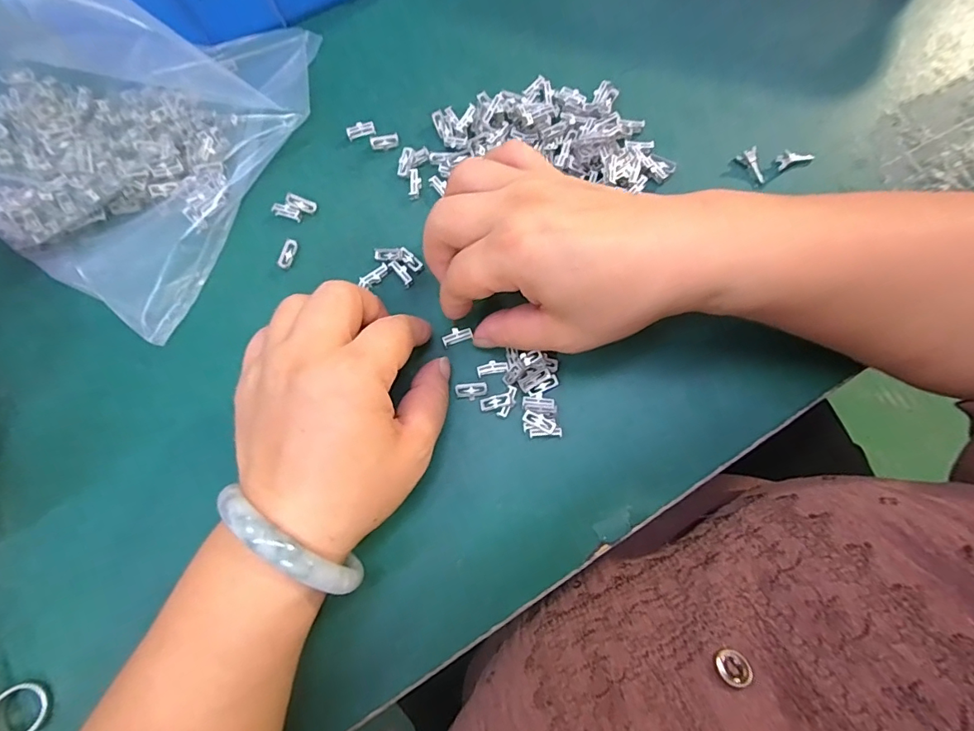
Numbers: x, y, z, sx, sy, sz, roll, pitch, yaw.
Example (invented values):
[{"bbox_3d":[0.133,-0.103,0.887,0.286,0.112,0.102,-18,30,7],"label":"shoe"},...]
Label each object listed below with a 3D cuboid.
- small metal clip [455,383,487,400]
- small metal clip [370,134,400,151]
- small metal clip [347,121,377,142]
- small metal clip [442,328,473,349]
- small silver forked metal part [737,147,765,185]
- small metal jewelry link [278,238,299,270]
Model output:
[{"bbox_3d":[-0.008,0.013,0.250,0.016,0.004,0.009,-6,79,0],"label":"small metal clip"},{"bbox_3d":[-0.061,-0.133,0.287,0.016,0.006,0.006,-8,79,0],"label":"small metal clip"},{"bbox_3d":[-0.075,-0.140,0.289,0.017,0.008,0.007,-17,79,-2],"label":"small metal clip"},{"bbox_3d":[-0.016,-0.016,0.256,0.016,0.004,0.008,-23,79,-3],"label":"small metal clip"},{"bbox_3d":[0.151,-0.112,0.271,0.006,0.008,0.020,-32,94,-5],"label":"small silver forked metal part"},{"bbox_3d":[-0.113,-0.064,0.275,0.008,0.006,0.018,15,79,4],"label":"small metal jewelry link"}]

